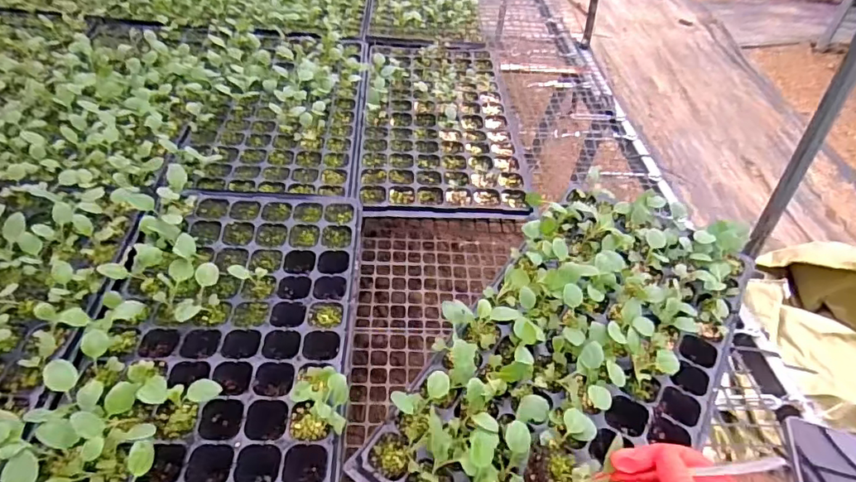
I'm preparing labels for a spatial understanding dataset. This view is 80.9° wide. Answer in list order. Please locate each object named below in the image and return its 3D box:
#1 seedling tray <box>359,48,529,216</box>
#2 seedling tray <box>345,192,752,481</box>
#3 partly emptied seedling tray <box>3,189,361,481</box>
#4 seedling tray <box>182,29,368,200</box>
[{"bbox_3d":[0.019,-0.234,0.912,0.268,0.060,0.511,2,46,-6],"label":"seedling tray"},{"bbox_3d":[0.177,0.100,0.545,0.275,0.085,0.502,27,51,16],"label":"seedling tray"},{"bbox_3d":[-0.228,0.115,0.522,0.285,0.087,0.544,2,46,-6],"label":"partly emptied seedling tray"},{"bbox_3d":[-0.258,-0.250,0.885,0.282,0.049,0.475,1,49,-6],"label":"seedling tray"}]

